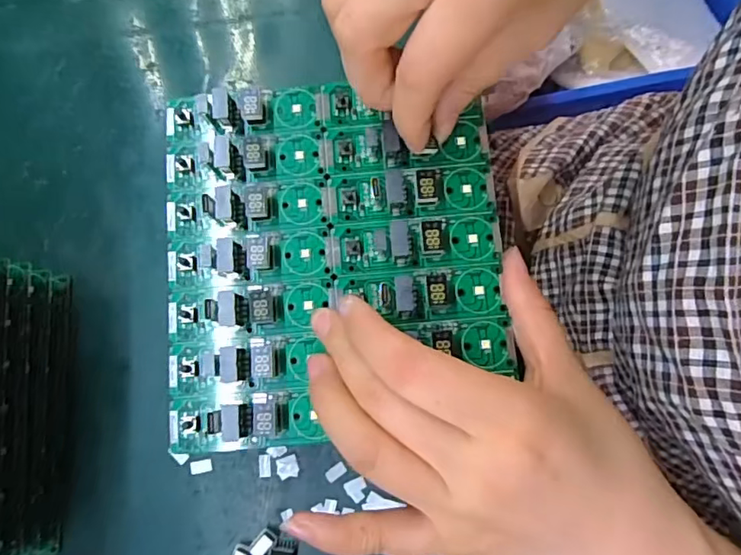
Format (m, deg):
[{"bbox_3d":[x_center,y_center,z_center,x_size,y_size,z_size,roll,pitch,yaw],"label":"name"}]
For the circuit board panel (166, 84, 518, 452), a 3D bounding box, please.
[{"bbox_3d":[-0.016,-0.011,0.219,0.136,0.012,0.145,-4,79,0],"label":"circuit board panel"}]

